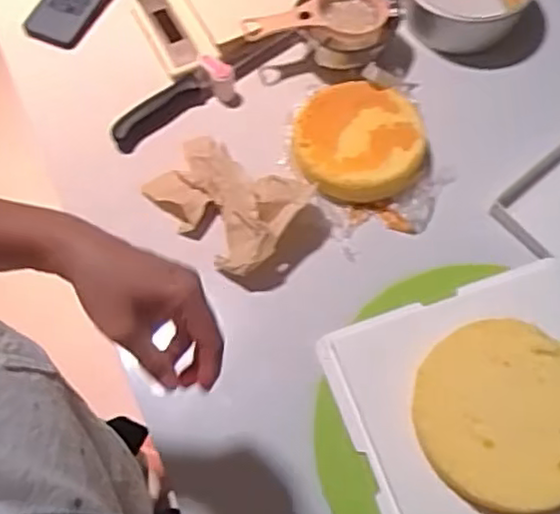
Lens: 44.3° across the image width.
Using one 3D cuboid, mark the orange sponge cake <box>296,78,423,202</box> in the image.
[{"bbox_3d":[0.089,-0.131,0.783,0.140,0.036,0.138,0,63,1],"label":"orange sponge cake"}]

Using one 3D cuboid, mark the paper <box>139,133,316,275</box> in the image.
[{"bbox_3d":[-0.065,-0.063,0.757,0.167,0.039,0.128,29,67,15],"label":"paper"}]

